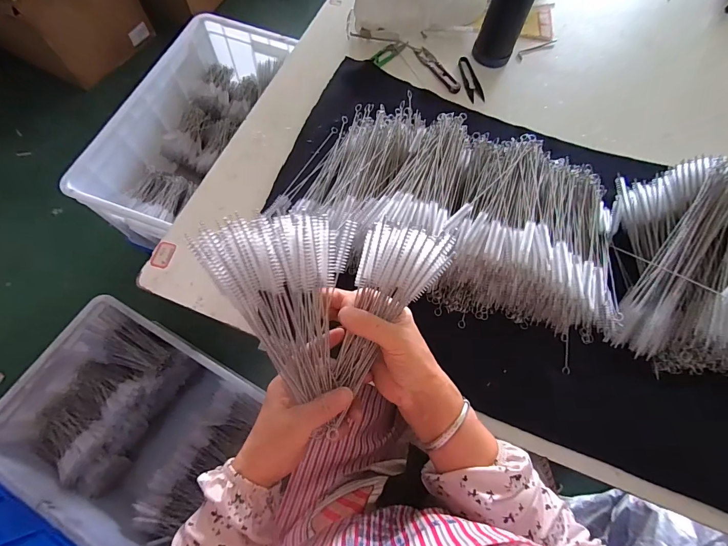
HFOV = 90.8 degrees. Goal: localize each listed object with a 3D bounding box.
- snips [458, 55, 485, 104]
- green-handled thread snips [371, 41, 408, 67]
[{"bbox_3d":[0.193,-0.345,0.641,0.033,0.010,0.100,-7,69,-5],"label":"snips"},{"bbox_3d":[0.042,-0.405,0.656,0.030,0.011,0.082,41,73,13],"label":"green-handled thread snips"}]

